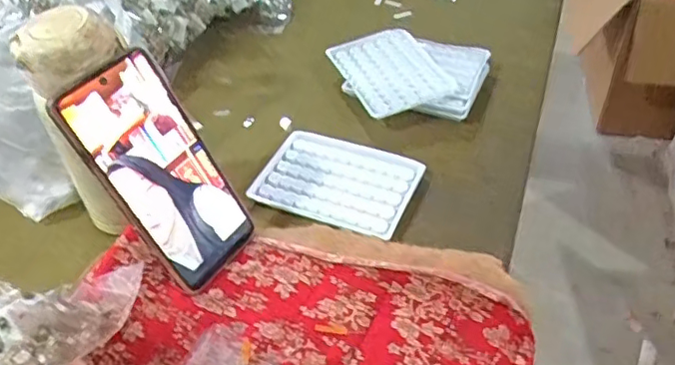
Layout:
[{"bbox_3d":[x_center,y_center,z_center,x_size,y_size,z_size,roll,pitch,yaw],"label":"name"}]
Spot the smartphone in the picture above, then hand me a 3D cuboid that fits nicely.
[{"bbox_3d":[-0.119,-0.007,0.406,0.008,0.160,0.079,1,38,45],"label":"smartphone"}]

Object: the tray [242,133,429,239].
[{"bbox_3d":[-0.002,-0.001,0.504,0.131,0.017,0.094,17,47,20],"label":"tray"}]

